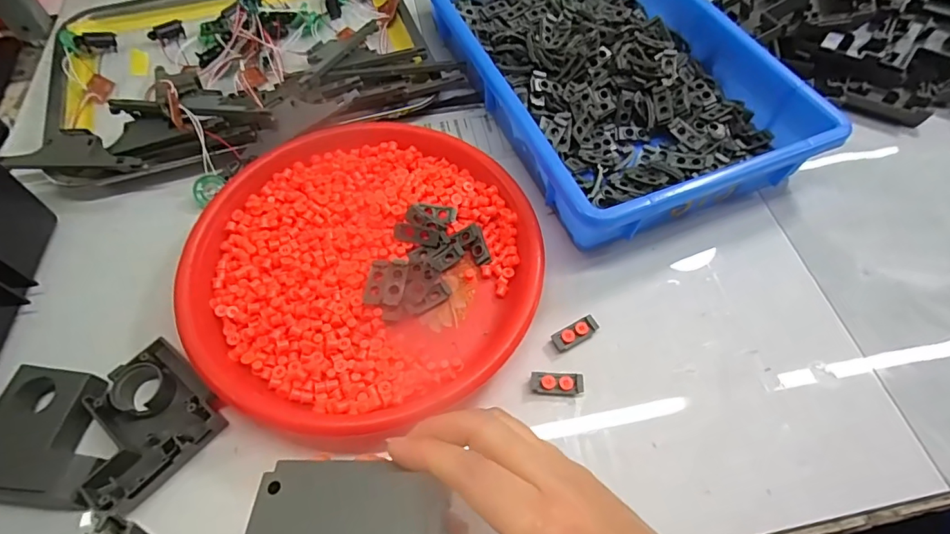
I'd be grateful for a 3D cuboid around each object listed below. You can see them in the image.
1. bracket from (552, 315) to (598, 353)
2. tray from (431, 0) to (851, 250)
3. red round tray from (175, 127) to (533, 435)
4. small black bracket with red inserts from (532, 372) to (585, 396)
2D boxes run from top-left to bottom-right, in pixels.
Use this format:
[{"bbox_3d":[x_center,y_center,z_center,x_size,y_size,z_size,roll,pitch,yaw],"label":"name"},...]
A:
[{"bbox_3d":[0.073,0.048,0.346,0.035,0.004,0.014,-25,65,-14],"label":"bracket"},{"bbox_3d":[0.117,-0.202,0.454,0.237,0.056,0.367,-20,64,-12],"label":"tray"},{"bbox_3d":[-0.084,-0.012,0.360,0.247,0.028,0.255,1,61,-1],"label":"red round tray"},{"bbox_3d":[0.057,0.080,0.326,0.035,0.004,0.015,4,61,0],"label":"small black bracket with red inserts"}]

